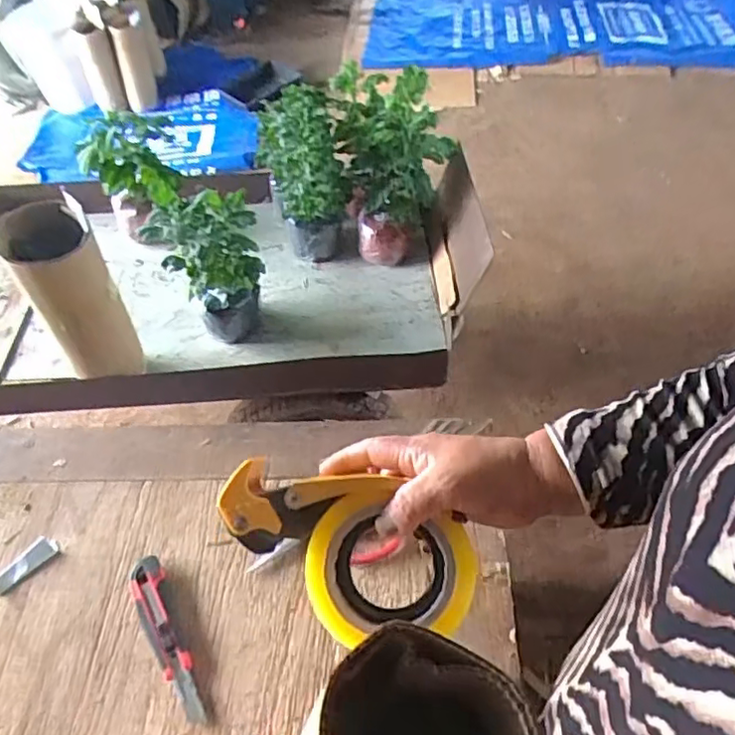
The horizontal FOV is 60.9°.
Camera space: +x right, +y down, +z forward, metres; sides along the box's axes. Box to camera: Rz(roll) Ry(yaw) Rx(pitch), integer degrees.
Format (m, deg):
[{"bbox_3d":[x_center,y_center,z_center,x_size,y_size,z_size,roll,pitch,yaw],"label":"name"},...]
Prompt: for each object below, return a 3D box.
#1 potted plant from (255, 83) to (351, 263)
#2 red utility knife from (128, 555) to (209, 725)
[{"bbox_3d":[-0.129,-0.379,1.305,0.167,0.326,0.220,-9,50,-4],"label":"potted plant"},{"bbox_3d":[-0.219,0.290,0.675,0.039,0.015,0.185,-25,53,-16],"label":"red utility knife"}]

